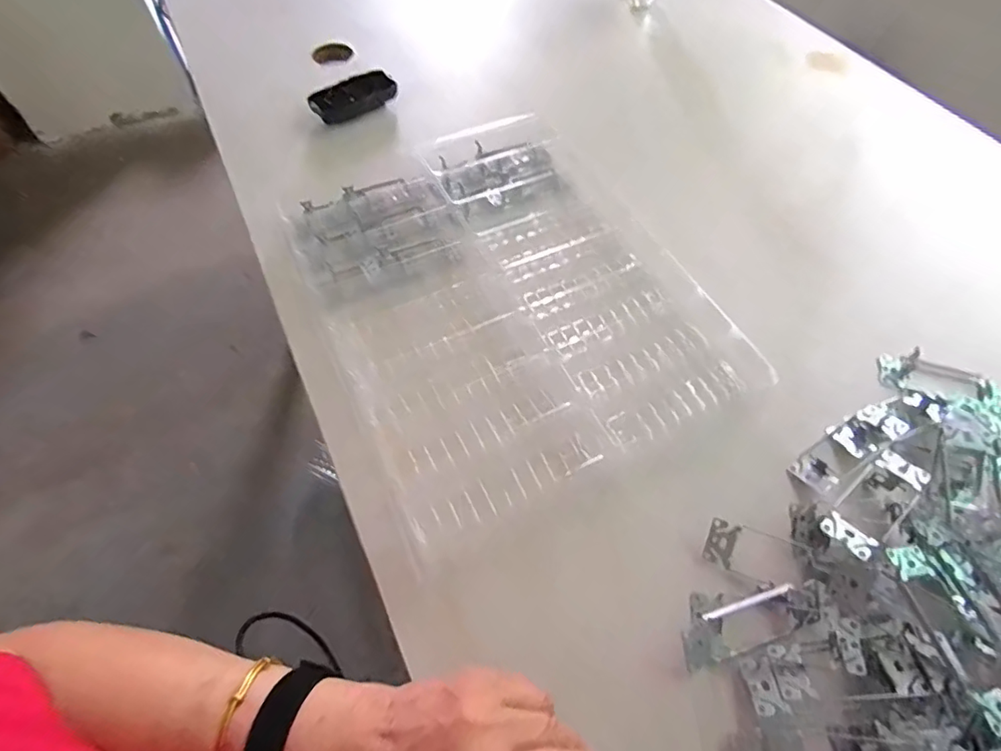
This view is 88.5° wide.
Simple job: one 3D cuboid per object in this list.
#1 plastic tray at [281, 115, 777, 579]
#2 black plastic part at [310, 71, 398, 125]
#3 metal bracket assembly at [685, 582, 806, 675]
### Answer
[{"bbox_3d":[-0.002,-0.087,0.520,0.350,0.029,0.433,-23,62,-13],"label":"plastic tray"},{"bbox_3d":[-0.189,-0.359,0.663,0.109,0.036,0.026,-21,61,-13],"label":"black plastic part"},{"bbox_3d":[0.165,0.170,0.355,0.083,0.031,0.043,-9,59,-6],"label":"metal bracket assembly"}]

